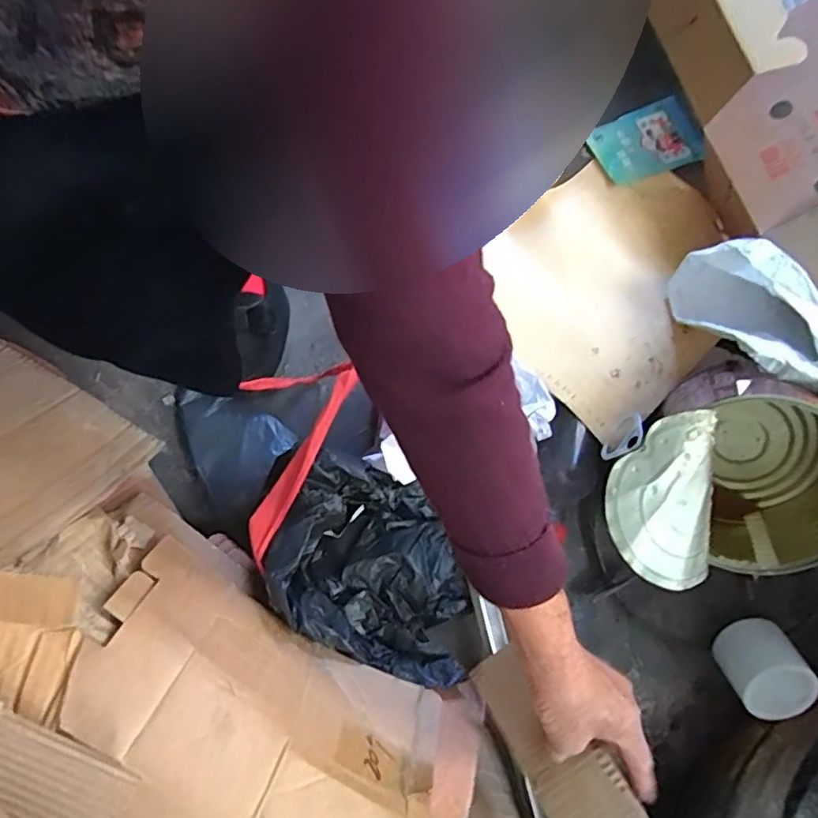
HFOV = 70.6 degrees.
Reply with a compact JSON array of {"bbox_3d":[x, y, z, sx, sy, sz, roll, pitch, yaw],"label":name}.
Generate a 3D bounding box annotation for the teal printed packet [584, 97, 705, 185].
[{"bbox_3d":[0.307,-0.352,0.758,0.132,0.026,0.098,-21,76,-3],"label":"teal printed packet"}]

